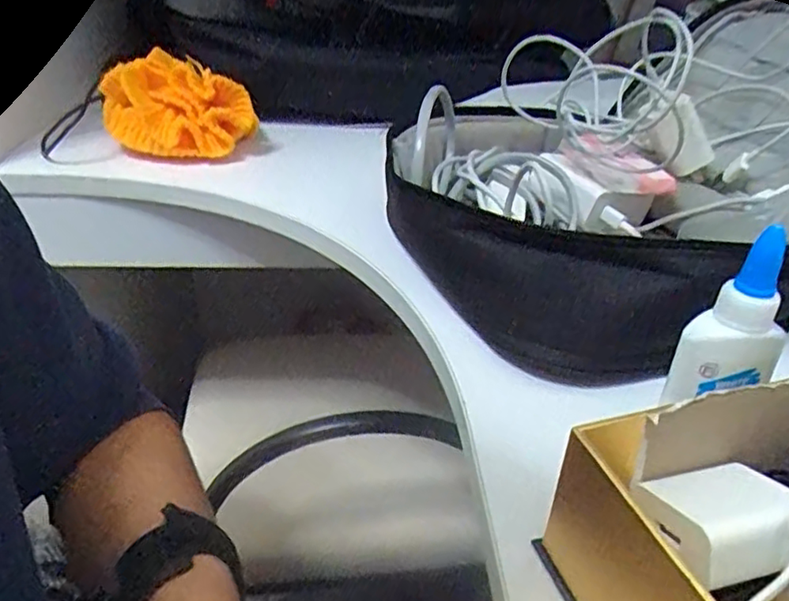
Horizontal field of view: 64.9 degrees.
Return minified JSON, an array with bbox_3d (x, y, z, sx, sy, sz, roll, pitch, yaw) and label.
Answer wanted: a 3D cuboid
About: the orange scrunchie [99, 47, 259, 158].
[{"bbox_3d":[-0.190,-0.175,0.548,0.123,0.066,0.103,-11,35,-22],"label":"orange scrunchie"}]

